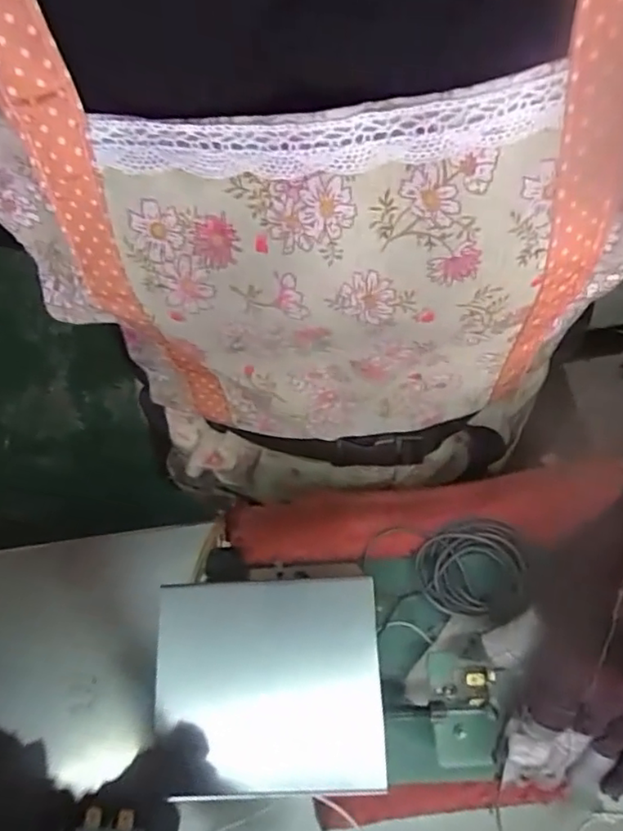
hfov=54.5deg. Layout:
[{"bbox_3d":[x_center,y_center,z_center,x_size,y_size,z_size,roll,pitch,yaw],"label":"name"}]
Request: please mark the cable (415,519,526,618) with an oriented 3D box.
[{"bbox_3d":[0.112,0.107,0.426,0.074,0.009,0.062,-16,70,-4],"label":"cable"}]

